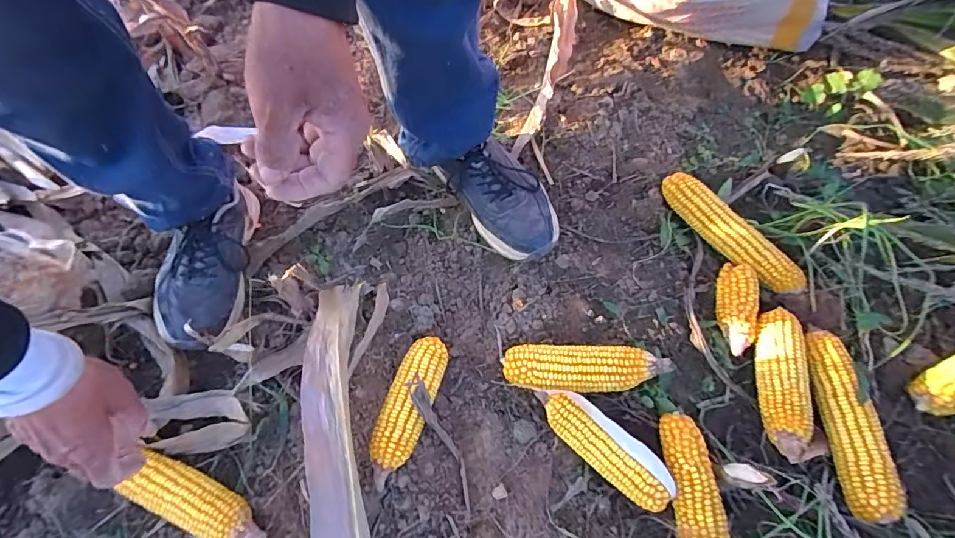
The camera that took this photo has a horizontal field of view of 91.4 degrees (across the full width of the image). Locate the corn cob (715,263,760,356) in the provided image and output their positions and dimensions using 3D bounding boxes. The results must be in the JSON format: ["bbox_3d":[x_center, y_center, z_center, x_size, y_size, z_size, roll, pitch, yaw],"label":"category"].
[{"bbox_3d":[0.324,0.046,0.582,0.046,0.037,0.121,12,64,10],"label":"corn cob"}]

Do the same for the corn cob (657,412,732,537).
[{"bbox_3d":[0.231,0.259,0.478,0.052,0.043,0.218,-8,62,0],"label":"corn cob"}]

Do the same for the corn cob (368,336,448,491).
[{"bbox_3d":[-0.080,0.159,0.535,0.049,0.046,0.166,16,65,12],"label":"corn cob"}]

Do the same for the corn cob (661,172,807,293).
[{"bbox_3d":[0.338,-0.052,0.624,0.055,0.047,0.216,-35,65,-14],"label":"corn cob"}]

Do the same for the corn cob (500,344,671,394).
[{"bbox_3d":[0.125,0.117,0.547,0.189,0.052,0.056,0,62,4],"label":"corn cob"}]

